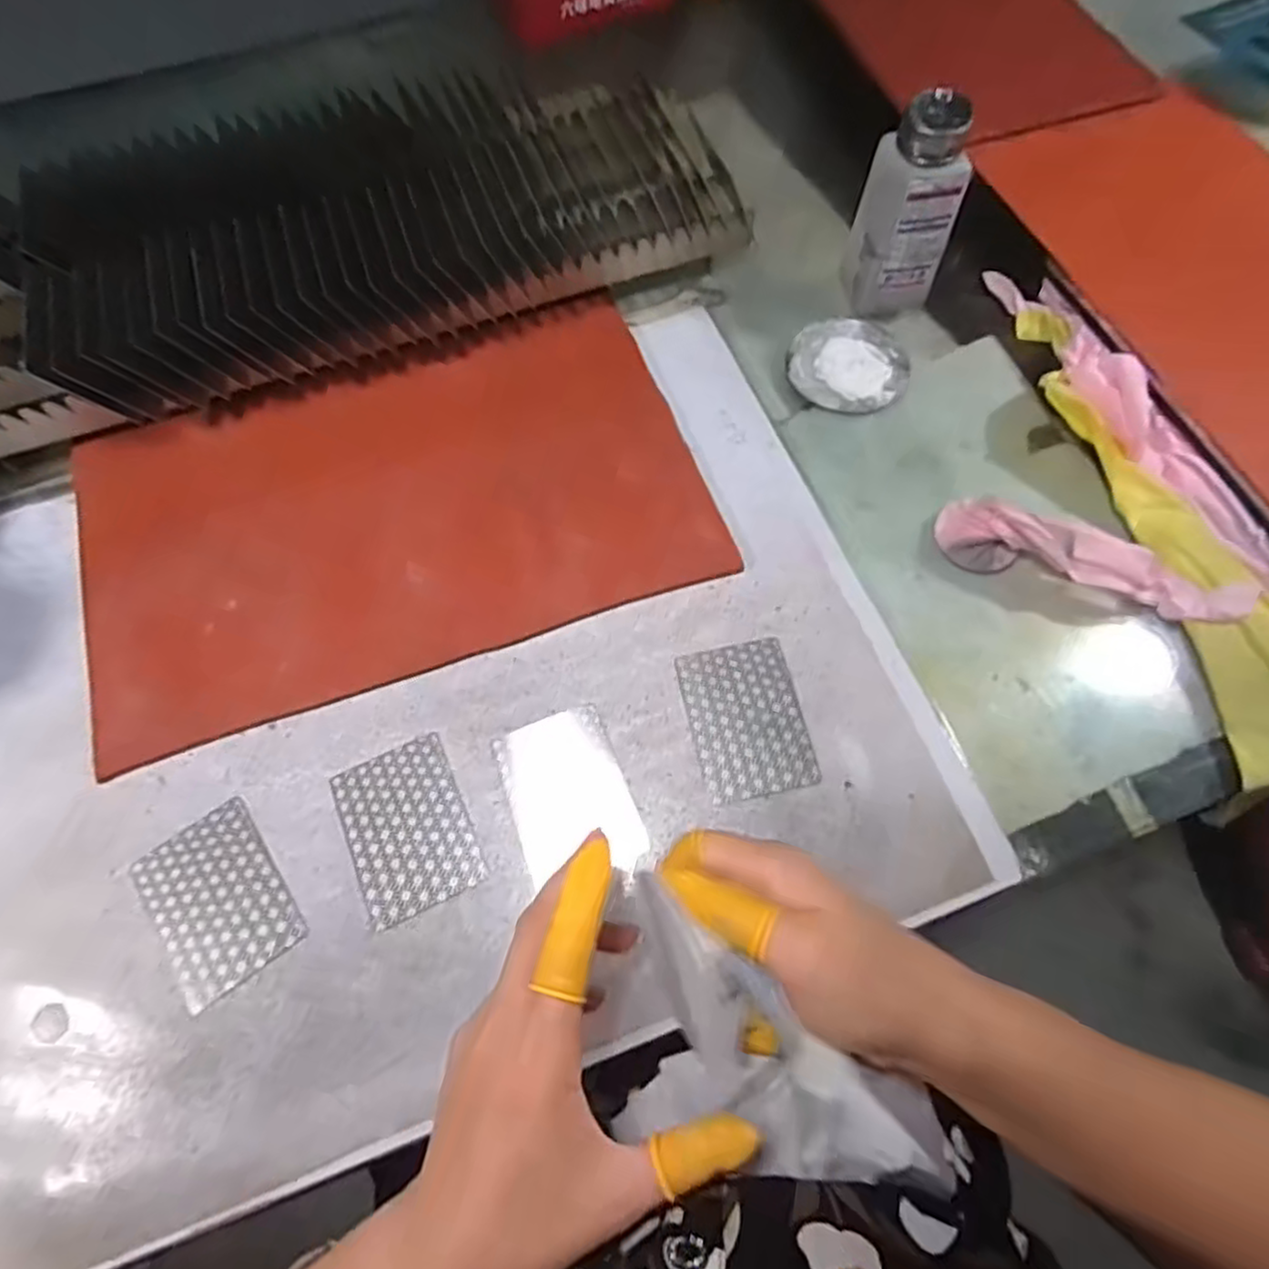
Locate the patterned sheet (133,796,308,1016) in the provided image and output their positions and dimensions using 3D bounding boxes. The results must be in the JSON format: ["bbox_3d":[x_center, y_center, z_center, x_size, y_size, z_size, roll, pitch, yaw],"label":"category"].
[{"bbox_3d":[-0.215,0.136,0.361,0.060,0.005,0.086,-35,70,-13],"label":"patterned sheet"}]

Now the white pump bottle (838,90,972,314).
[{"bbox_3d":[0.176,-0.274,0.457,0.056,0.121,0.043,-9,66,-3],"label":"white pump bottle"}]

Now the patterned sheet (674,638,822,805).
[{"bbox_3d":[0.063,0.046,0.391,0.061,0.004,0.086,-13,67,-4],"label":"patterned sheet"}]

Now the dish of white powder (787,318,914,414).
[{"bbox_3d":[0.151,-0.190,0.495,0.081,0.009,0.086,0,66,1],"label":"dish of white powder"}]

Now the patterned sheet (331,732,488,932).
[{"bbox_3d":[-0.121,0.102,0.372,0.062,0.004,0.085,-24,68,-9],"label":"patterned sheet"}]

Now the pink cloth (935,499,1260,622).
[{"bbox_3d":[0.270,-0.046,0.412,0.172,0.038,0.045,19,68,9],"label":"pink cloth"}]

